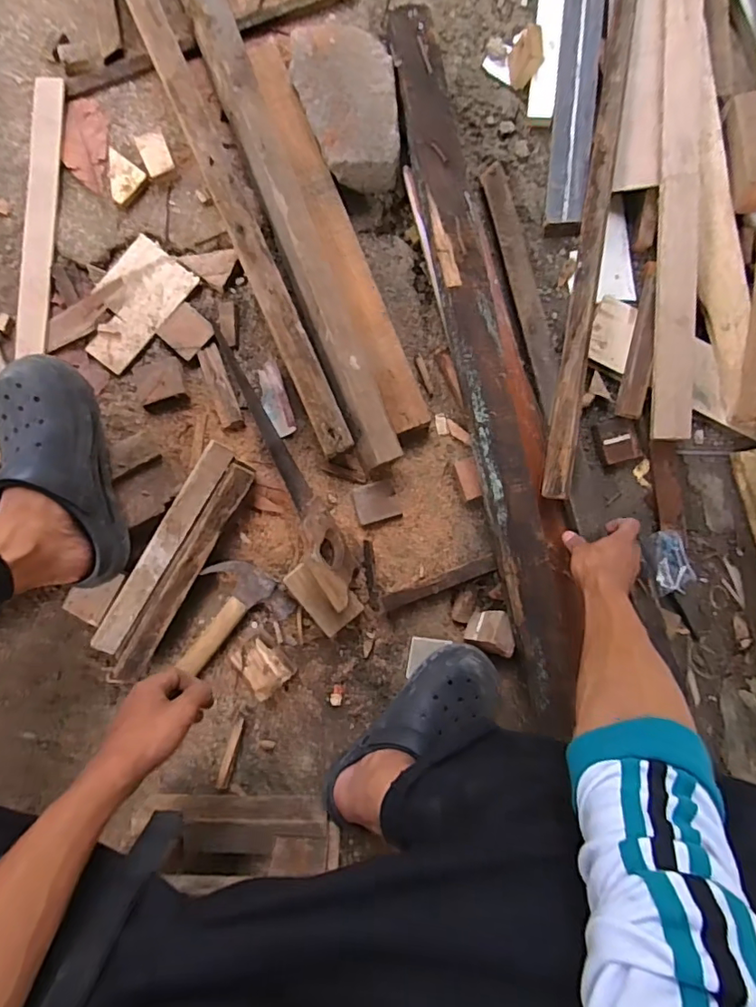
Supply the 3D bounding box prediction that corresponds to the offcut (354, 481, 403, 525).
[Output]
[{"bbox_3d":[-0.001,-0.001,0.732,0.057,0.021,0.052,-16,87,-5],"label":"offcut"}]

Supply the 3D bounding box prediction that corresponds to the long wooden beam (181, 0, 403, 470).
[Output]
[{"bbox_3d":[-0.144,-0.455,0.725,0.071,0.090,0.852,-21,87,-5],"label":"long wooden beam"}]

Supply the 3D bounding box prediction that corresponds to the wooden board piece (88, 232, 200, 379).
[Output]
[{"bbox_3d":[-0.345,-0.278,0.753,0.101,0.015,0.176,36,84,0],"label":"wooden board piece"}]

